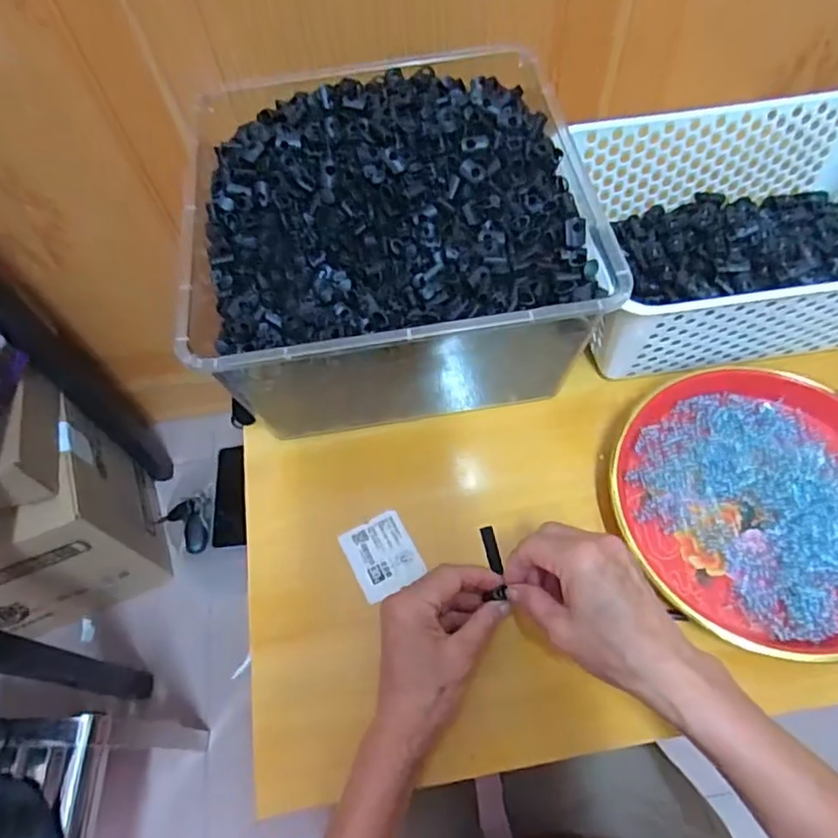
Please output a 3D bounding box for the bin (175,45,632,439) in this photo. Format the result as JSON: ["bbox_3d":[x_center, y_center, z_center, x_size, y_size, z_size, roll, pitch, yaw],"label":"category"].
[{"bbox_3d":[-0.020,-0.127,0.513,0.304,0.155,0.330,-5,62,1],"label":"bin"}]

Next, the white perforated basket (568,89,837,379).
[{"bbox_3d":[0.285,-0.158,0.522,0.286,0.096,0.204,-6,62,0],"label":"white perforated basket"}]

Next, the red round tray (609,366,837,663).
[{"bbox_3d":[0.256,0.059,0.453,0.215,0.028,0.207,-1,62,3],"label":"red round tray"}]

